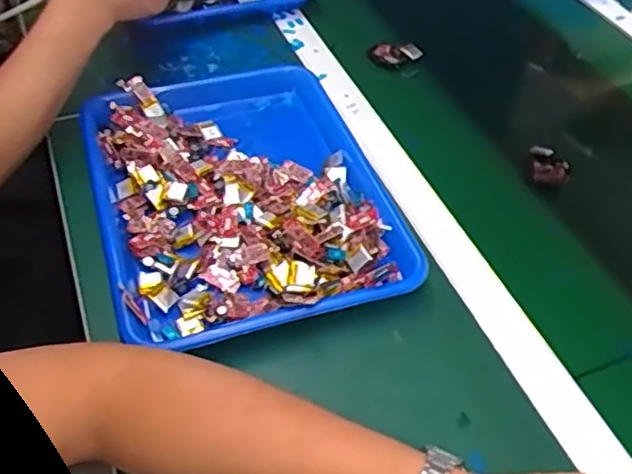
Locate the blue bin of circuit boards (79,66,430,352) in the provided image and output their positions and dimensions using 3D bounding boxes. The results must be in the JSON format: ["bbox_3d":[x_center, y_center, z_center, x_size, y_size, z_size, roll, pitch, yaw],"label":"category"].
[{"bbox_3d":[-0.069,-0.045,0.631,0.261,0.056,0.333,-13,49,-14],"label":"blue bin of circuit boards"}]

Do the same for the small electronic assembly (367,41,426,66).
[{"bbox_3d":[0.098,-0.223,0.820,0.067,0.019,0.031,8,47,4],"label":"small electronic assembly"}]

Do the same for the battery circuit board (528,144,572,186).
[{"bbox_3d":[0.240,-0.073,0.687,0.039,0.017,0.049,12,47,9],"label":"battery circuit board"}]

